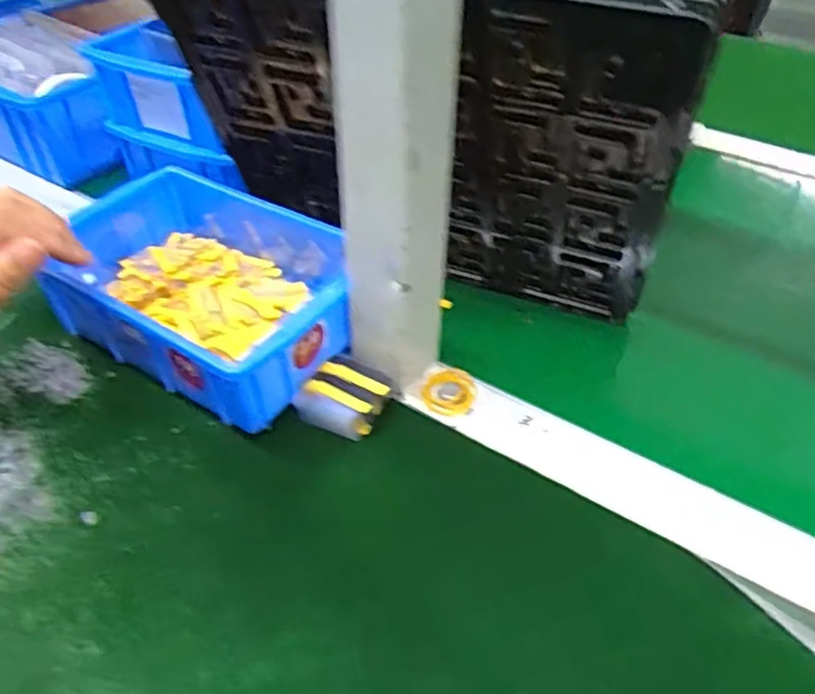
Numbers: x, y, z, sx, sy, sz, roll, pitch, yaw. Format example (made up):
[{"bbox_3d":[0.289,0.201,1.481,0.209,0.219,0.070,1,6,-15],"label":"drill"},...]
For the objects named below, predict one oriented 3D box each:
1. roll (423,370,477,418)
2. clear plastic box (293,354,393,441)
[{"bbox_3d":[0.026,0.028,0.420,0.032,0.008,0.033,0,42,0],"label":"roll"},{"bbox_3d":[-0.038,0.030,0.407,0.044,0.023,0.045,26,48,26],"label":"clear plastic box"}]

